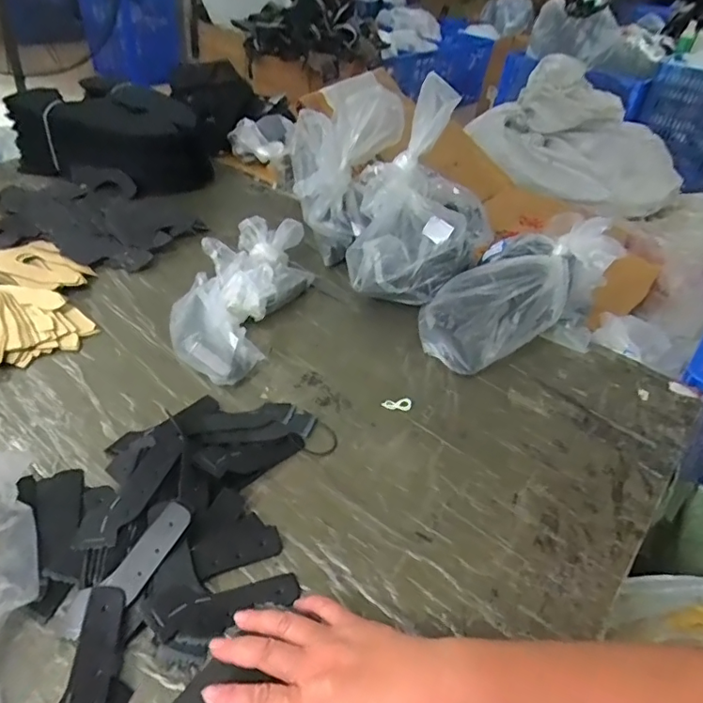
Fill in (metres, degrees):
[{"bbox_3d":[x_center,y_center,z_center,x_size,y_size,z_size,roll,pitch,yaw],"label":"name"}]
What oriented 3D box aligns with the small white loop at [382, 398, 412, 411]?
[{"bbox_3d":[0.053,0.060,0.614,0.034,0.005,0.017,10,40,5],"label":"small white loop"}]

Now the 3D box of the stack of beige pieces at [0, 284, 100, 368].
[{"bbox_3d":[-0.429,-0.036,0.655,0.158,0.033,0.145,-29,51,-35],"label":"stack of beige pieces"}]

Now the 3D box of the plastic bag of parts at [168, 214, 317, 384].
[{"bbox_3d":[-0.148,-0.088,0.714,0.135,0.074,0.301,14,40,9],"label":"plastic bag of parts"}]

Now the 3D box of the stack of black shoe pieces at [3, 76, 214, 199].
[{"bbox_3d":[-0.430,-0.399,0.974,0.336,0.130,0.165,16,40,11],"label":"stack of black shoe pieces"}]

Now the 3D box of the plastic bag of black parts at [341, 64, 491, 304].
[{"bbox_3d":[0.093,-0.201,0.696,0.156,0.237,0.165,27,44,24],"label":"plastic bag of black parts"}]

